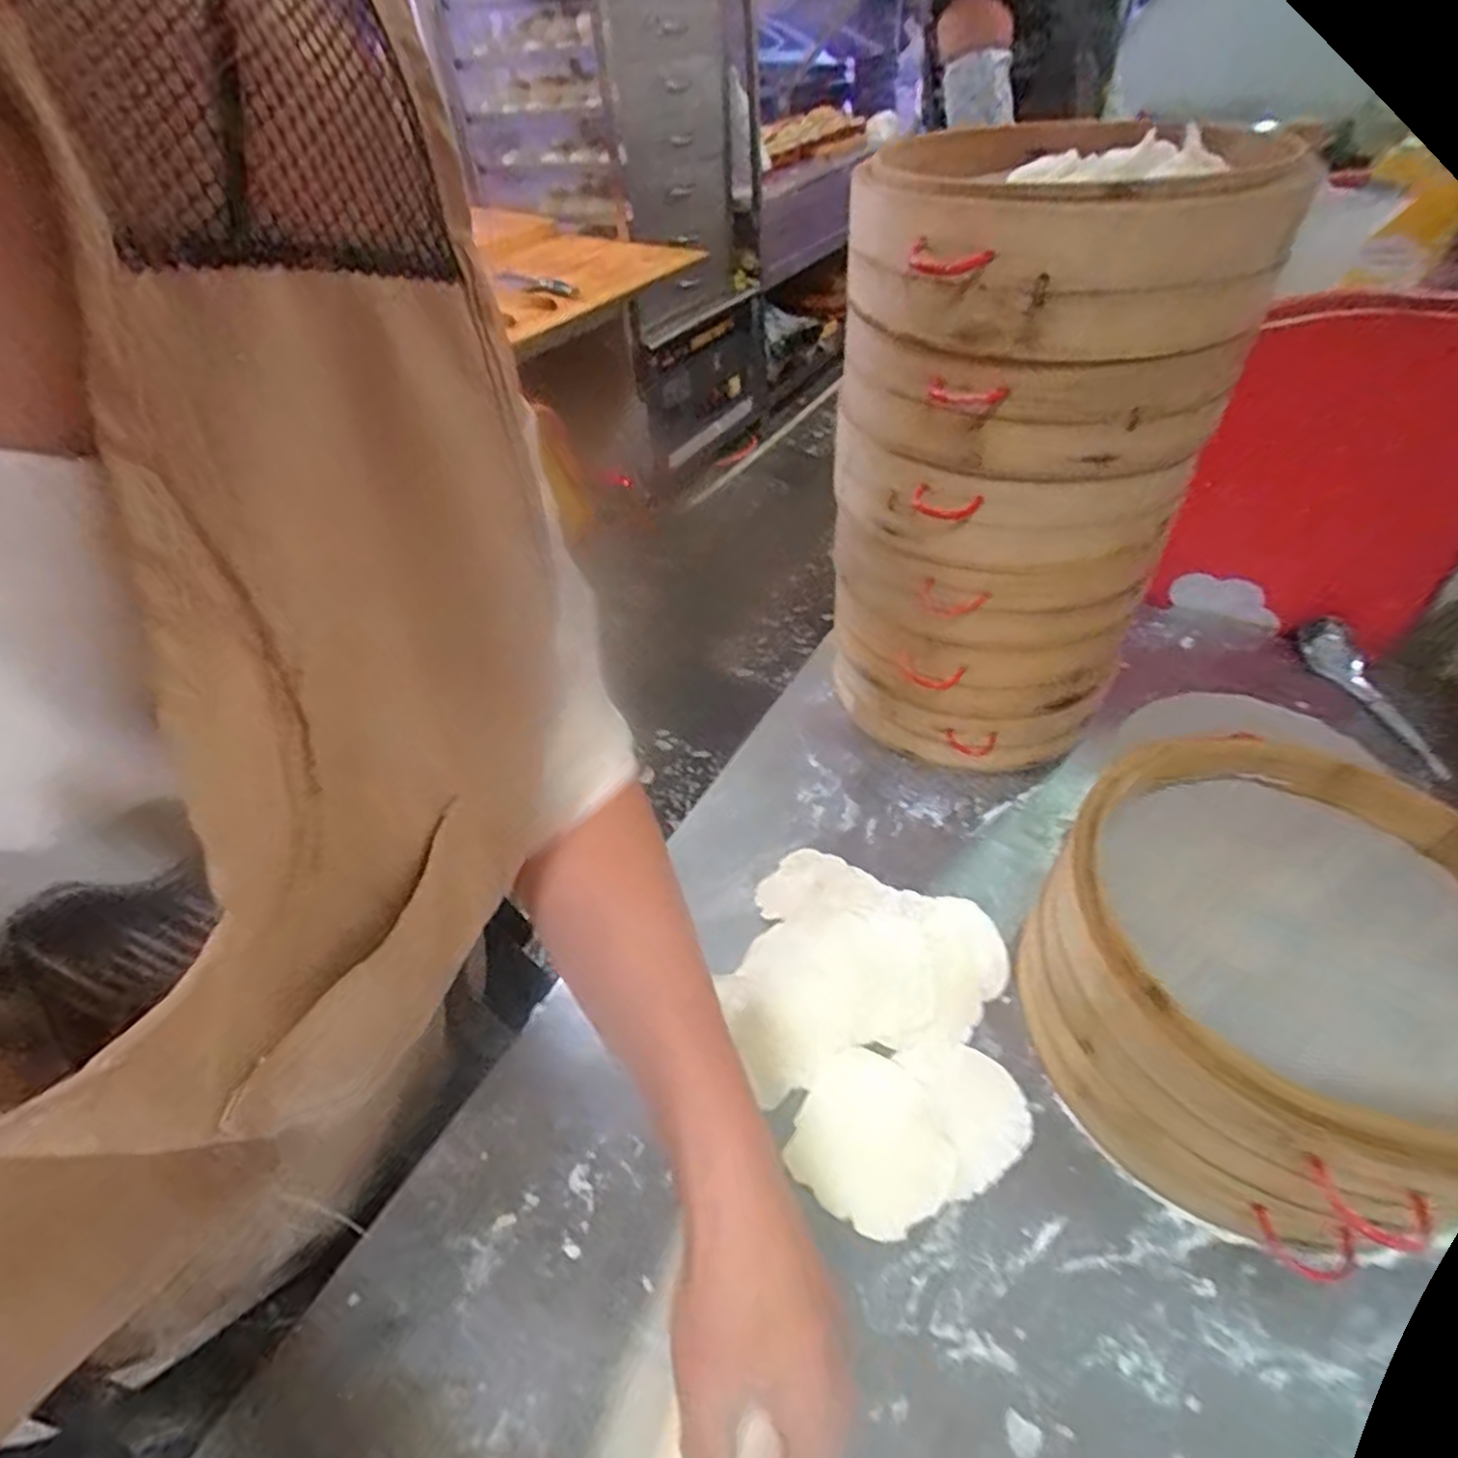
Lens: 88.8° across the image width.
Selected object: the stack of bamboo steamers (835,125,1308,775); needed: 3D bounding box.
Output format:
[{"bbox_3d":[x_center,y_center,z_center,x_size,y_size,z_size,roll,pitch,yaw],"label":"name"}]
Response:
[{"bbox_3d":[0.179,-0.145,0.489,0.203,0.374,0.181,25,51,26],"label":"stack of bamboo steamers"}]

